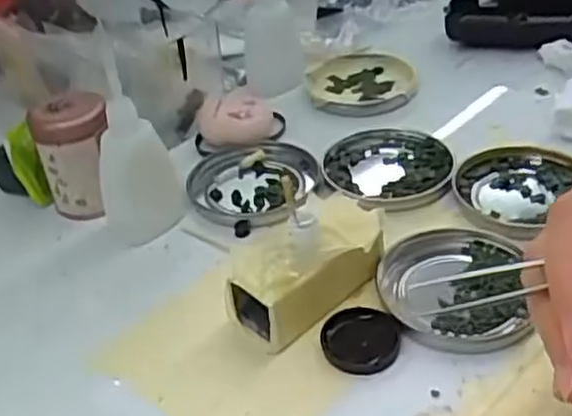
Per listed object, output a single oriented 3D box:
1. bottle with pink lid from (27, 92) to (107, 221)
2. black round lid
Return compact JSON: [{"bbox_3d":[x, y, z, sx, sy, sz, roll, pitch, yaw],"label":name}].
[{"bbox_3d":[-0.121,-0.028,0.427,0.042,0.068,0.047,-15,37,-11],"label":"bottle with pink lid"},{"bbox_3d":[0.034,0.061,0.337,0.035,0.006,0.036,-4,36,3],"label":"black round lid"}]

